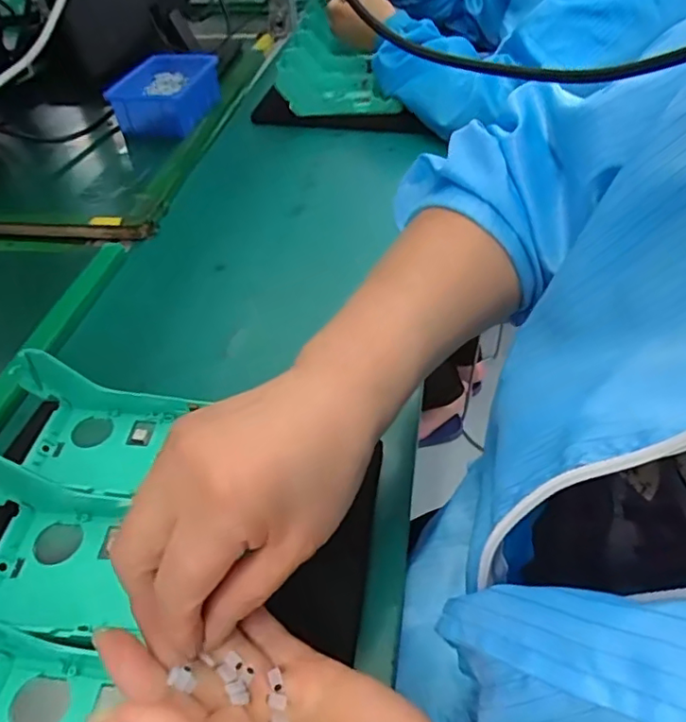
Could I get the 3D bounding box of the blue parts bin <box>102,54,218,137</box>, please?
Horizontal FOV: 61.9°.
[{"bbox_3d":[-0.226,-0.346,0.750,0.096,0.064,0.151,6,45,11],"label":"blue parts bin"}]

